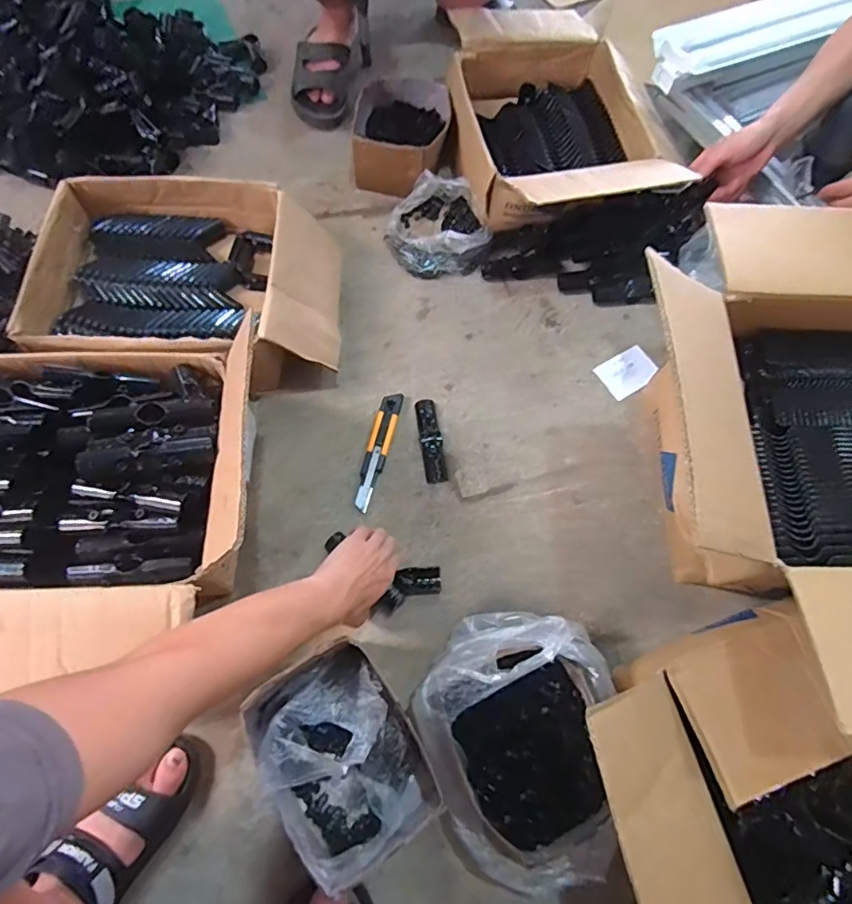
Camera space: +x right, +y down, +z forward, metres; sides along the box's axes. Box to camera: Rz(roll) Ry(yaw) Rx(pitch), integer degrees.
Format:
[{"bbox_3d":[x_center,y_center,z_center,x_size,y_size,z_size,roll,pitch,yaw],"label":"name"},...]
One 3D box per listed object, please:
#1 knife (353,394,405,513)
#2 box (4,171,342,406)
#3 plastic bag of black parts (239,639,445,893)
[{"bbox_3d":[-0.071,-0.003,0.785,0.034,0.012,0.184,15,67,3],"label":"knife"},{"bbox_3d":[-0.339,-0.247,0.814,0.404,0.131,0.317,2,67,-2],"label":"box"},{"bbox_3d":[-0.094,0.335,0.599,0.148,0.114,0.205,-31,72,-15],"label":"plastic bag of black parts"}]

